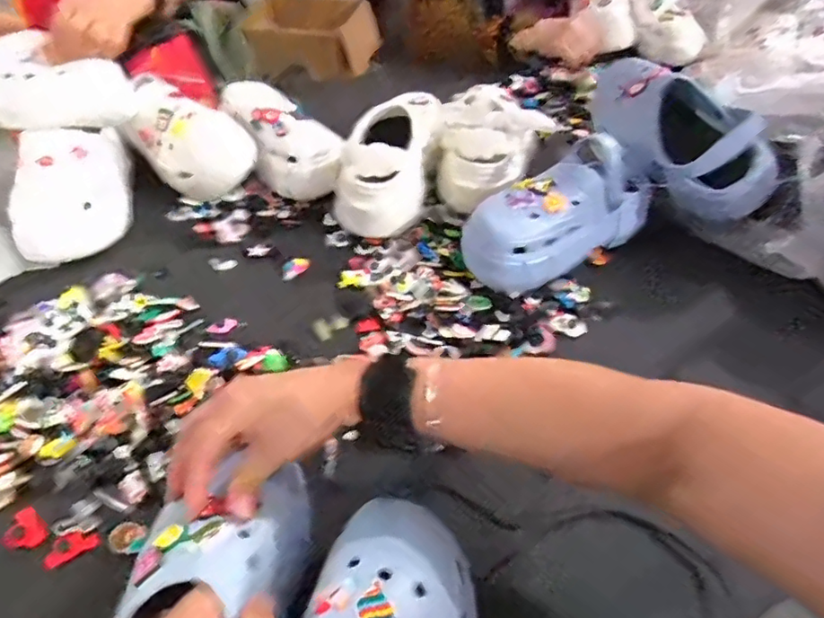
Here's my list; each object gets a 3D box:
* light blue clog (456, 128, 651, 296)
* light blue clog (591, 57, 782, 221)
[{"bbox_3d":[0.166,-0.114,0.669,0.222,0.130,0.092,-28,51,-25],"label":"light blue clog"},{"bbox_3d":[0.332,-0.219,0.714,0.127,0.116,0.256,-28,65,-25],"label":"light blue clog"}]

